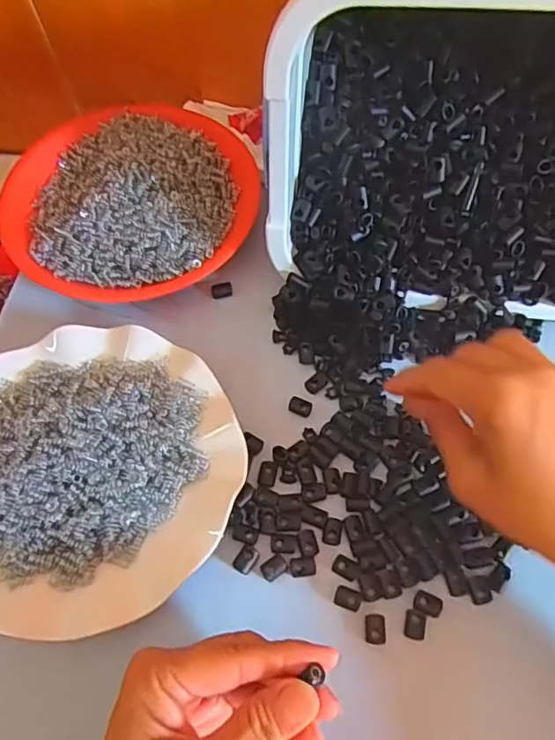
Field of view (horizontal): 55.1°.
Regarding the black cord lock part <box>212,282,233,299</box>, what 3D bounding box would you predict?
[{"bbox_3d":[-0.041,-0.060,0.400,0.016,0.007,0.009,-10,66,-3],"label":"black cord lock part"}]

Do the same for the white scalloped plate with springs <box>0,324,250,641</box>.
[{"bbox_3d":[-0.115,0.058,0.321,0.178,0.028,0.178,-1,66,1],"label":"white scalloped plate with springs"}]

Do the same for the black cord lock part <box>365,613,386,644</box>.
[{"bbox_3d":[0.054,0.142,0.292,0.011,0.004,0.015,-1,64,3],"label":"black cord lock part"}]

